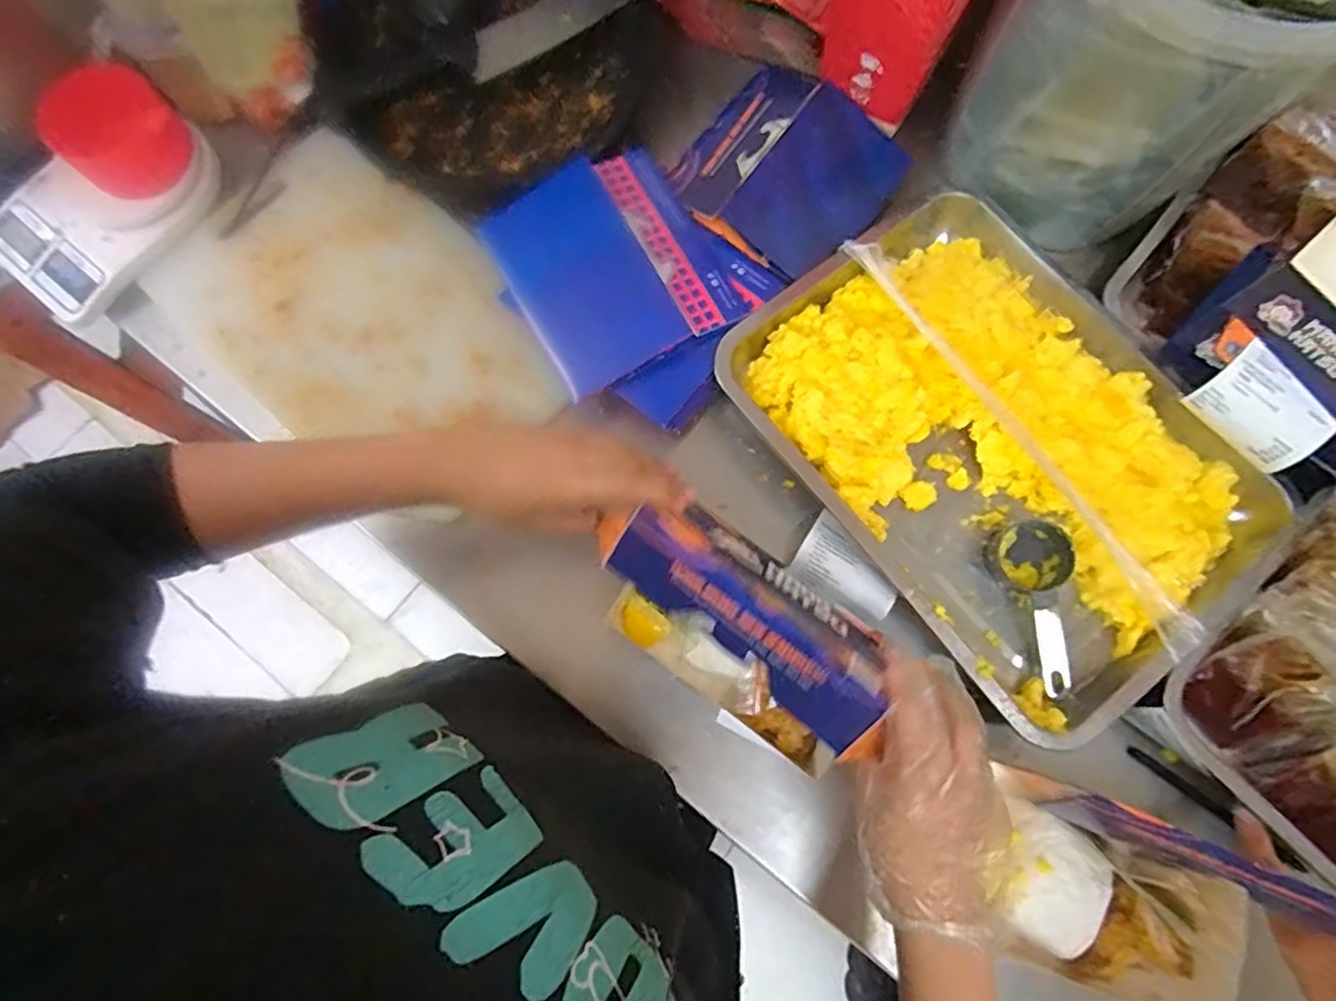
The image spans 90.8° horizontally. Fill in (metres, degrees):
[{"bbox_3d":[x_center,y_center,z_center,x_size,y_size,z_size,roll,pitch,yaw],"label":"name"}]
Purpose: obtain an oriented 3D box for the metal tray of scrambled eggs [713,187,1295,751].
[{"bbox_3d":[0.258,-0.046,0.529,0.293,0.048,0.392,-35,79,-9],"label":"metal tray of scrambled eggs"}]

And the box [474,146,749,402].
[{"bbox_3d":[-0.052,-0.196,0.551,0.156,0.022,0.192,-32,76,5],"label":"box"}]

